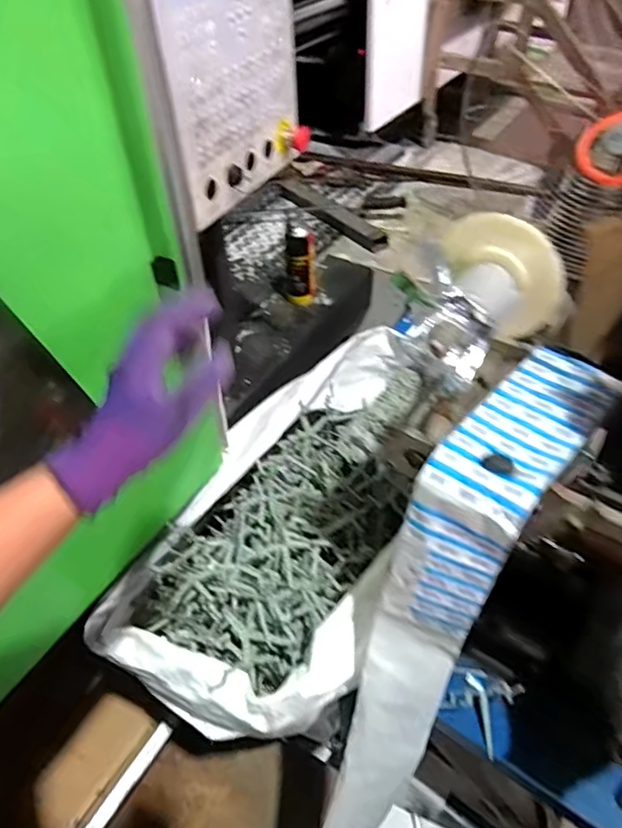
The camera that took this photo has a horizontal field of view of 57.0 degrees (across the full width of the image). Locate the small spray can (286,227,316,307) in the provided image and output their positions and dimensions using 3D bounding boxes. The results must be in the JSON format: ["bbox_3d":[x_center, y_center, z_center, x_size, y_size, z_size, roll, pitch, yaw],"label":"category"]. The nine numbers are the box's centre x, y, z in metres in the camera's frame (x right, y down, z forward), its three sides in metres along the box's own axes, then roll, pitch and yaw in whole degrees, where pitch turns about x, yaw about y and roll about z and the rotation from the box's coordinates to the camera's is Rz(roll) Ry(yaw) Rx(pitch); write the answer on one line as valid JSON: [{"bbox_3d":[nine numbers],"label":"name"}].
[{"bbox_3d":[-0.026,-0.337,1.314,0.070,0.178,0.058,-3,44,2],"label":"small spray can"}]

